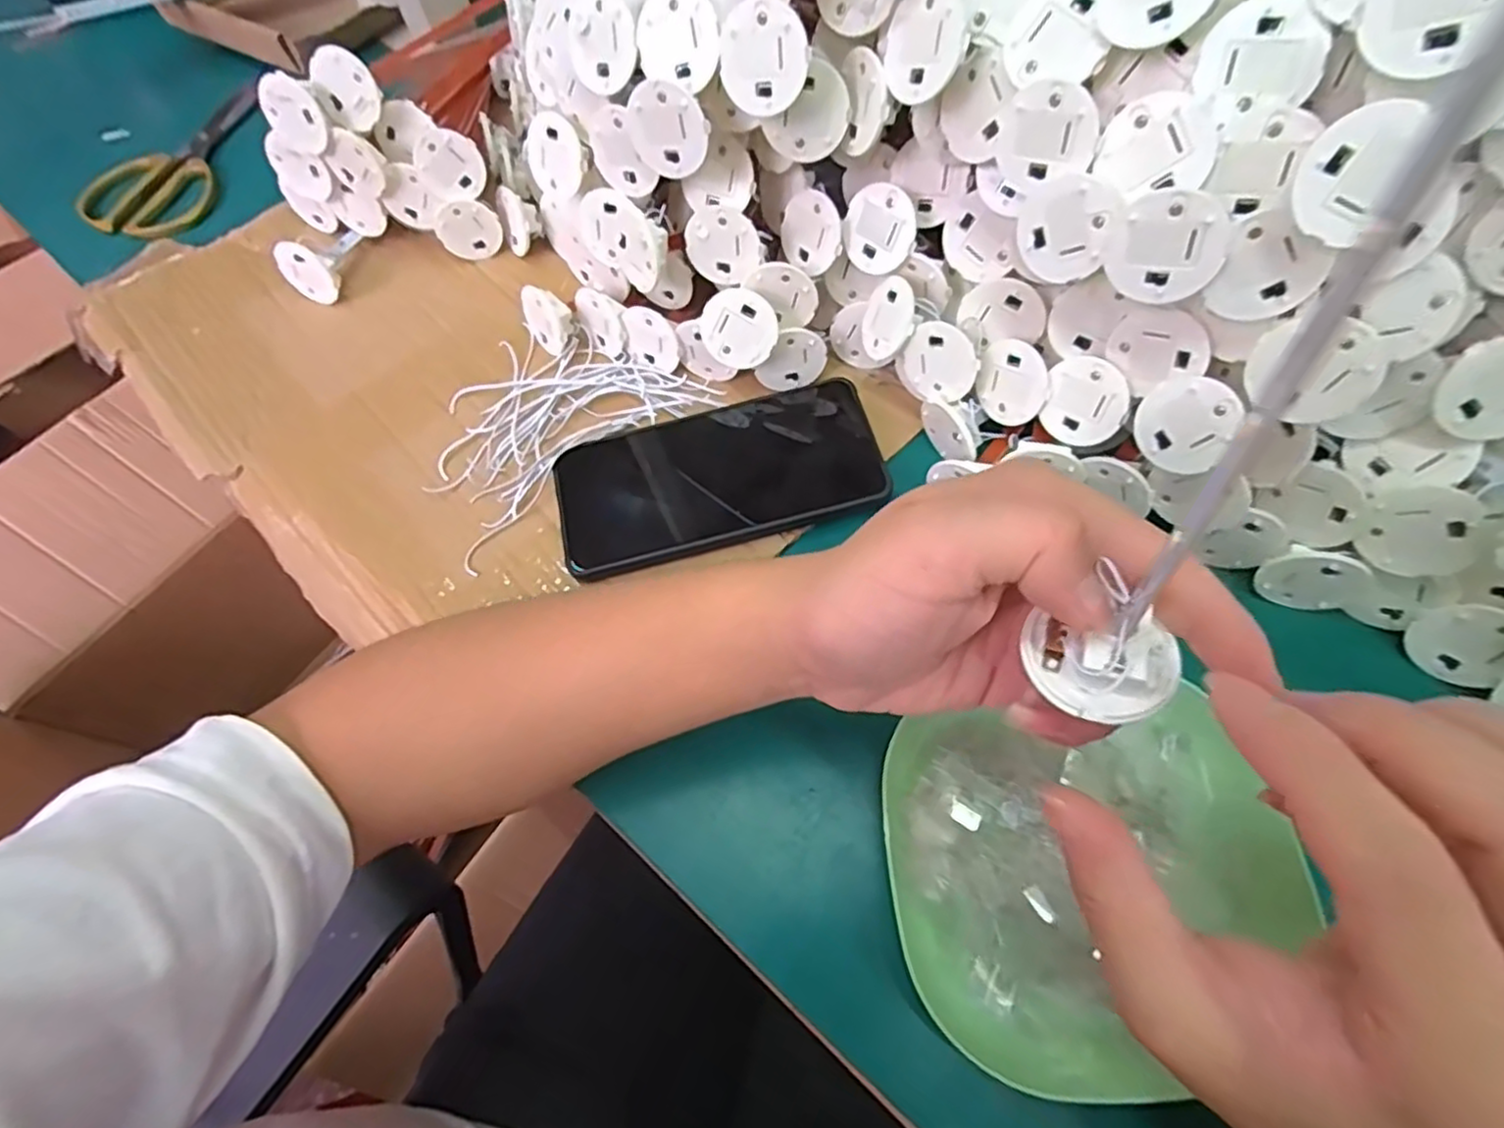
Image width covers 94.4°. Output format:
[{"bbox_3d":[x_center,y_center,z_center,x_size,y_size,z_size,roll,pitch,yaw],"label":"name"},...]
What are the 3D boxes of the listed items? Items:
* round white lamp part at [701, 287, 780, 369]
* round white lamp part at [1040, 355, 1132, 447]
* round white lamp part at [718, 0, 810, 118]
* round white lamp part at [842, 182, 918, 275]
[{"bbox_3d":[-0.007,-0.118,0.352,0.038,0.038,0.004,28,34,-3],"label":"round white lamp part"},{"bbox_3d":[0.149,-0.071,0.310,0.034,0.038,0.004,28,40,35],"label":"round white lamp part"},{"bbox_3d":[0.004,-0.206,0.283,0.038,0.038,0.005,38,45,-2],"label":"round white lamp part"},{"bbox_3d":[0.061,-0.161,0.335,0.036,0.038,0.004,13,30,35],"label":"round white lamp part"}]

